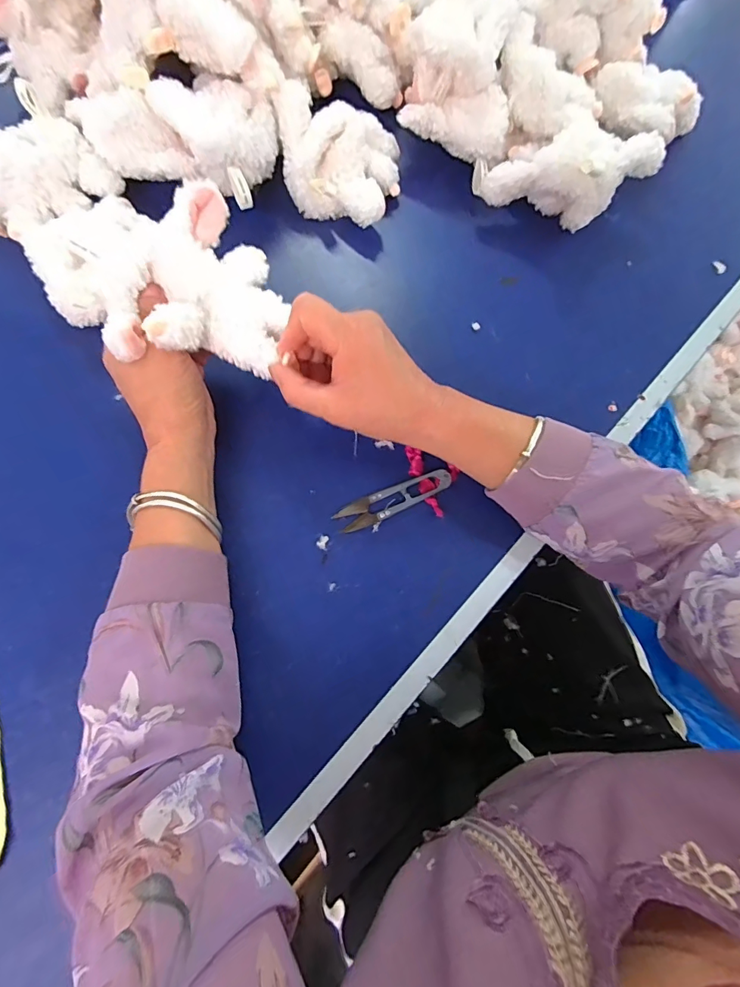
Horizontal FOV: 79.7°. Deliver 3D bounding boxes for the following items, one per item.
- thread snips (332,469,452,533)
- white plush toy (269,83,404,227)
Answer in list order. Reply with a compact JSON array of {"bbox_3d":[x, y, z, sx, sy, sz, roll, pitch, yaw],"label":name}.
[{"bbox_3d":[0.021,0.005,0.374,0.100,0.009,0.024,-22,78,-7],"label":"thread snips"},{"bbox_3d":[-0.028,-0.306,0.412,0.114,0.059,0.092,2,77,-1],"label":"white plush toy"}]

